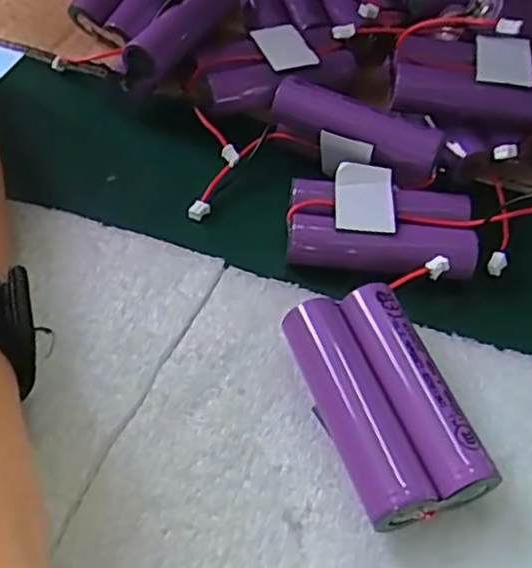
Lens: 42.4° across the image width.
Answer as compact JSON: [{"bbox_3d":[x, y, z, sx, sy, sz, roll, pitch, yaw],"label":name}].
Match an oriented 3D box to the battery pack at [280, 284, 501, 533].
[{"bbox_3d":[0.032,0.033,0.193,0.032,0.022,0.064,-15,54,-15],"label":"battery pack"}]

